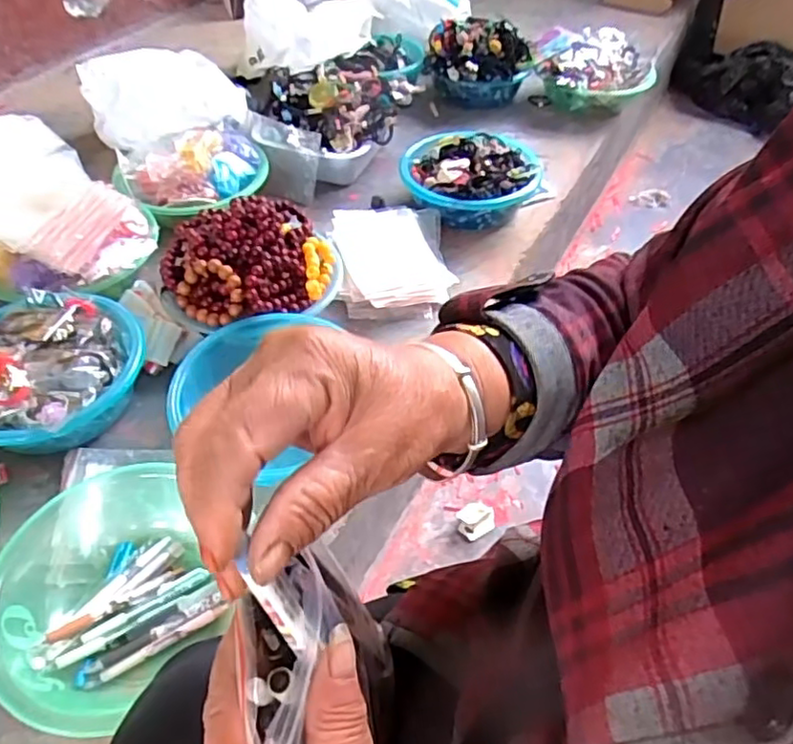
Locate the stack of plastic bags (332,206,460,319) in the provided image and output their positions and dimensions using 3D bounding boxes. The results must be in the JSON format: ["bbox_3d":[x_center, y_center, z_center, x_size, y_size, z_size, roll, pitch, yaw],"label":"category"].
[{"bbox_3d":[-0.004,-0.170,0.953,0.167,0.042,0.217,-6,47,-6],"label":"stack of plastic bags"}]

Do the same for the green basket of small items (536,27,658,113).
[{"bbox_3d":[0.404,-0.610,1.322,0.241,0.116,0.186,13,48,12],"label":"green basket of small items"}]

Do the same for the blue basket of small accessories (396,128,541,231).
[{"bbox_3d":[0.119,-0.319,1.068,0.220,0.082,0.198,4,47,3],"label":"blue basket of small accessories"}]

